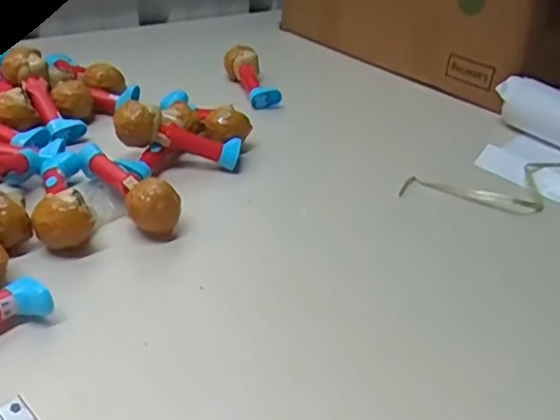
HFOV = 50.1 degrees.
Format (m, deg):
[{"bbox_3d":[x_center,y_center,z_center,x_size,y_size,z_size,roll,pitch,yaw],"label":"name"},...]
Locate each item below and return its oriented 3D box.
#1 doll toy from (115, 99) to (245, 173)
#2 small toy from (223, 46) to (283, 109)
[{"bbox_3d":[-0.101,-0.077,0.594,0.124,0.042,0.044,16,33,-16],"label":"doll toy"},{"bbox_3d":[-0.037,-0.171,0.769,0.039,0.038,0.121,-12,39,-23],"label":"small toy"}]

